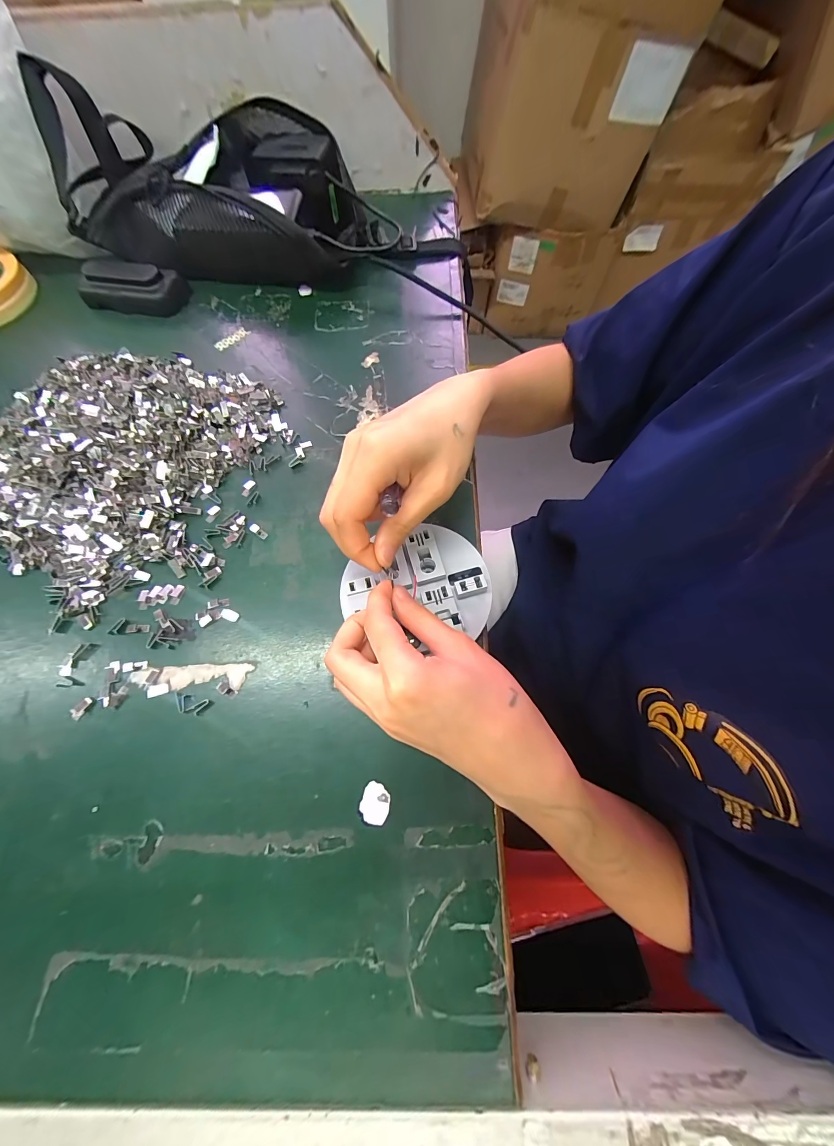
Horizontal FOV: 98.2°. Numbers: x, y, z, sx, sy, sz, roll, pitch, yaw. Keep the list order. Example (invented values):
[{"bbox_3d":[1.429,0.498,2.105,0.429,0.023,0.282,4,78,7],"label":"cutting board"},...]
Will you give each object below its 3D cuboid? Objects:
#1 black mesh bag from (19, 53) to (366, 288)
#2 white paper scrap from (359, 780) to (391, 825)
[{"bbox_3d":[-0.218,-0.388,0.377,0.310,0.096,0.129,7,68,4],"label":"black mesh bag"},{"bbox_3d":[-0.025,0.138,0.216,0.017,0.004,0.021,16,70,6],"label":"white paper scrap"}]

